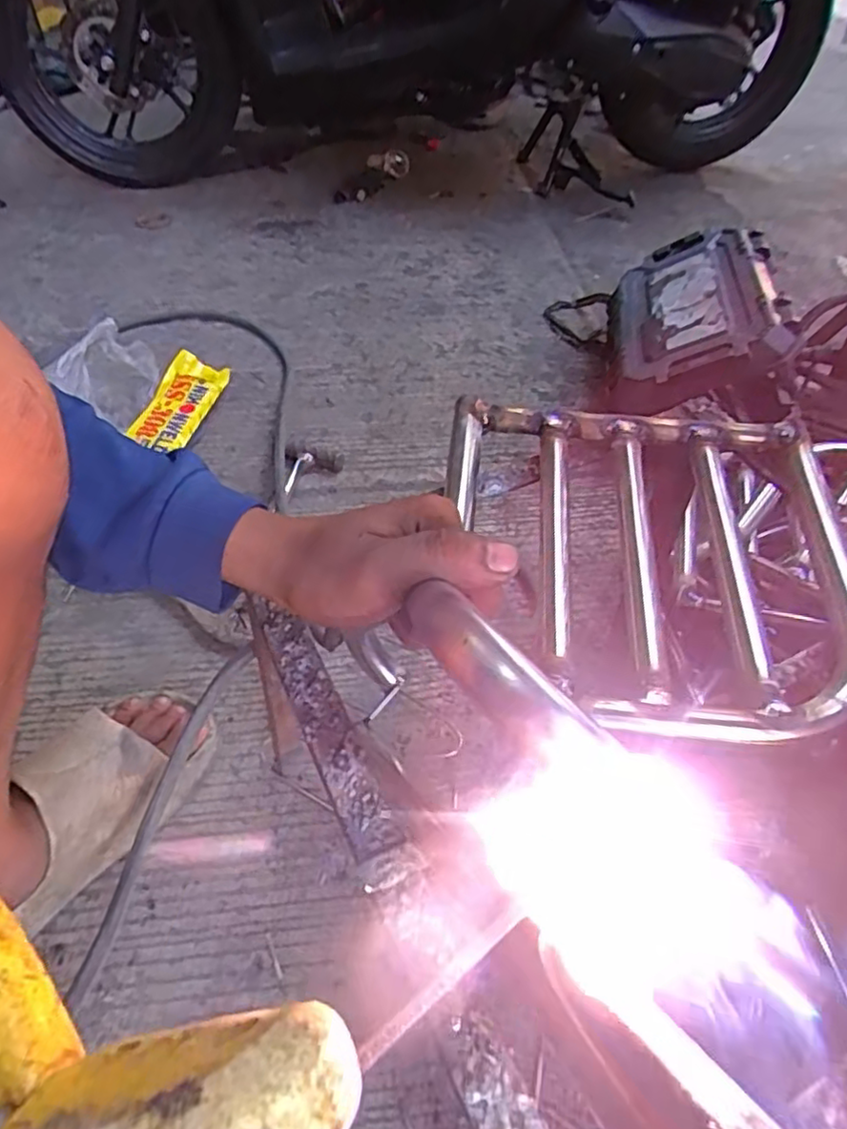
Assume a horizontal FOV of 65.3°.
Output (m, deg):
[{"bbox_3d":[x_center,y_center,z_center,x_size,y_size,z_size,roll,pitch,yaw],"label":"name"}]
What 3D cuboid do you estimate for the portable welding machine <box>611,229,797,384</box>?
[{"bbox_3d":[0.384,-0.329,0.932,0.208,0.113,0.358,-12,42,29],"label":"portable welding machine"}]

